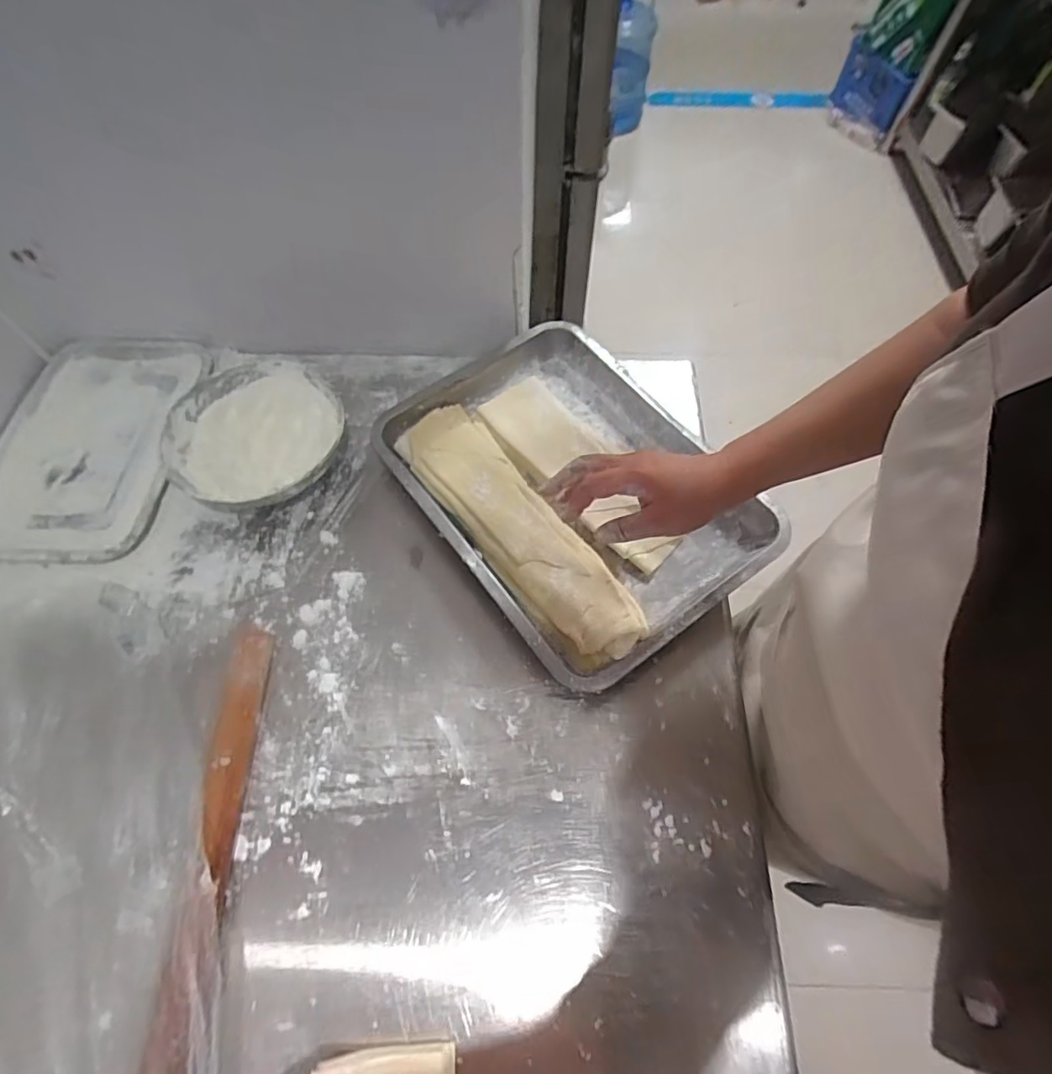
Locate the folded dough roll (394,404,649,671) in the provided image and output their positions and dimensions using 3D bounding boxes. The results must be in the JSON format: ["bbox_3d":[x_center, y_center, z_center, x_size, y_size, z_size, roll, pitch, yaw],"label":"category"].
[{"bbox_3d":[-0.012,-0.014,0.610,0.095,0.035,0.341,-33,67,-16],"label":"folded dough roll"}]

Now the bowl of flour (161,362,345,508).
[{"bbox_3d":[-0.288,-0.106,0.647,0.185,0.059,0.171,0,62,0],"label":"bowl of flour"}]

